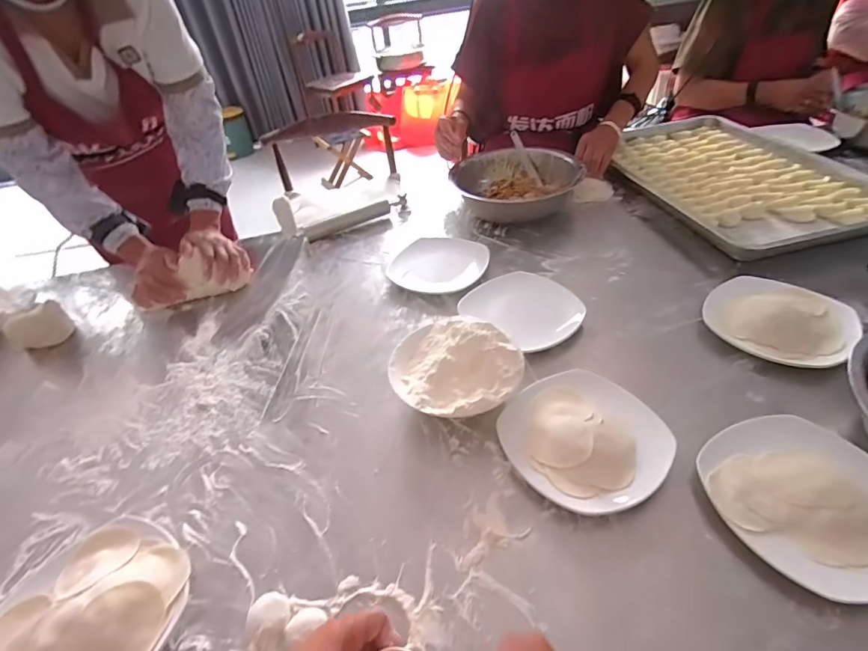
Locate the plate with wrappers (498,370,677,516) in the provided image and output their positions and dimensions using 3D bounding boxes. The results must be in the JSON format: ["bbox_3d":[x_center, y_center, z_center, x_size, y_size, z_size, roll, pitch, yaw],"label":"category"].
[{"bbox_3d":[0.178,0.126,0.531,0.171,0.034,0.173,-27,46,-19],"label":"plate with wrappers"}]

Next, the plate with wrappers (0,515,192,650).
[{"bbox_3d":[-0.342,0.282,0.432,0.182,0.042,0.178,-4,43,4],"label":"plate with wrappers"}]

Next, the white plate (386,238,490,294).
[{"bbox_3d":[0.008,-0.118,0.846,0.176,0.022,0.176,16,48,23],"label":"white plate"}]

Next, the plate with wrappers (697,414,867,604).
[{"bbox_3d":[0.381,0.176,0.459,0.171,0.028,0.179,-21,45,-14],"label":"plate with wrappers"}]

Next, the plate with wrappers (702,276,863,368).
[{"bbox_3d":[0.496,-0.017,0.647,0.164,0.035,0.178,-27,46,-20],"label":"plate with wrappers"}]

